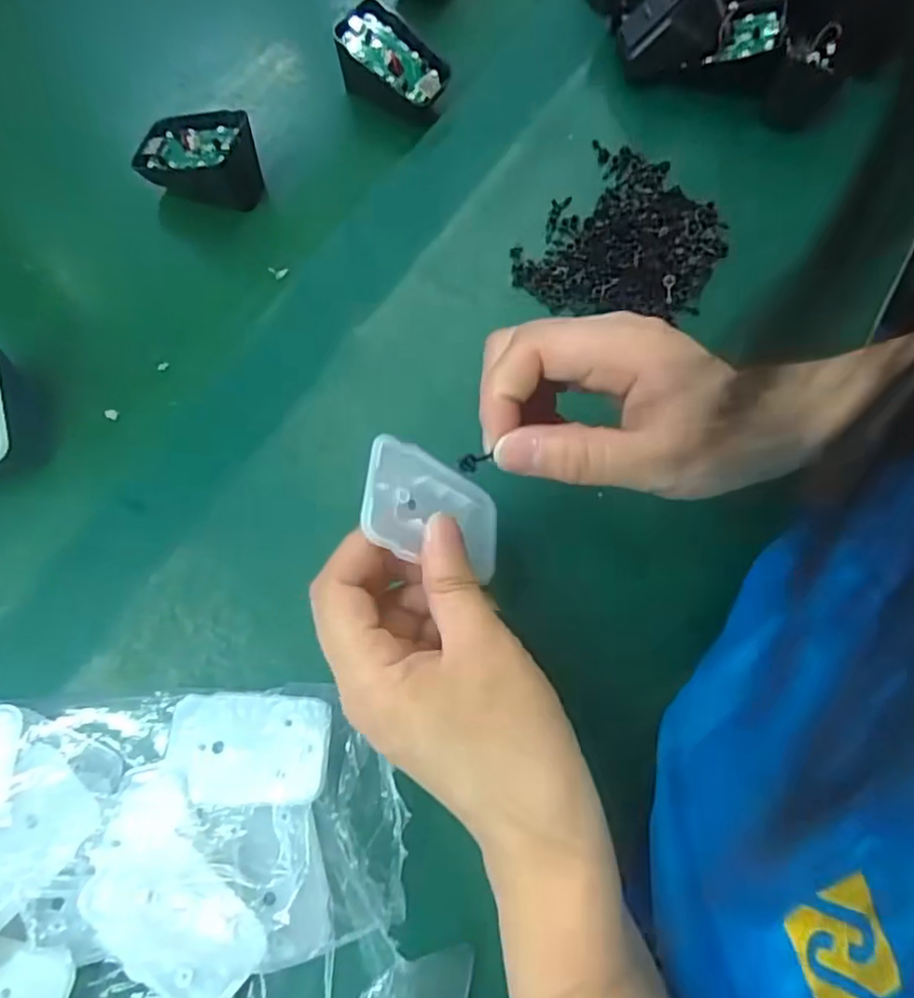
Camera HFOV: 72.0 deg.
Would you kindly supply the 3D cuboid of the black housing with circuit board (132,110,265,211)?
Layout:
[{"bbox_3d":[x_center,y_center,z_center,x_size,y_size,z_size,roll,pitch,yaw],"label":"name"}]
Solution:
[{"bbox_3d":[-0.152,-0.196,0.372,0.069,0.047,0.042,7,67,4],"label":"black housing with circuit board"}]

